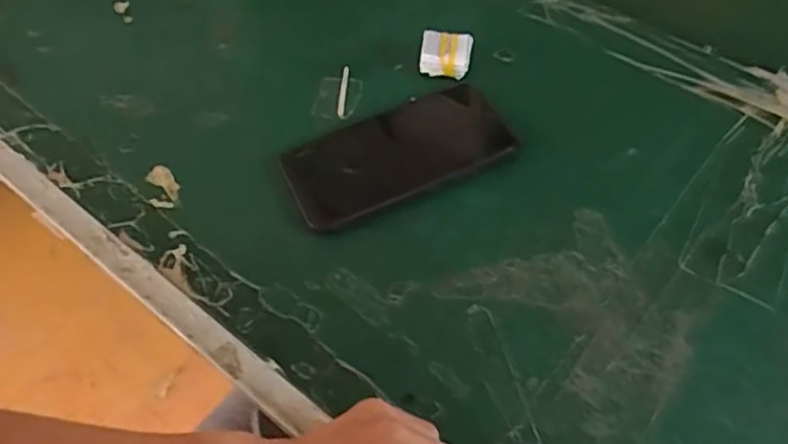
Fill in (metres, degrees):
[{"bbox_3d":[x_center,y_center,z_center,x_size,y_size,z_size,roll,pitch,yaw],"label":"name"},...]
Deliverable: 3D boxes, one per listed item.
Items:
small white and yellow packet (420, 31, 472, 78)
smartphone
[{"bbox_3d":[0.041,-0.131,0.523,0.038,0.024,0.026,4,58,7],"label":"small white and yellow packet"},{"bbox_3d":[0.002,-0.048,0.473,0.154,0.009,0.071,-23,70,-5],"label":"smartphone"}]

